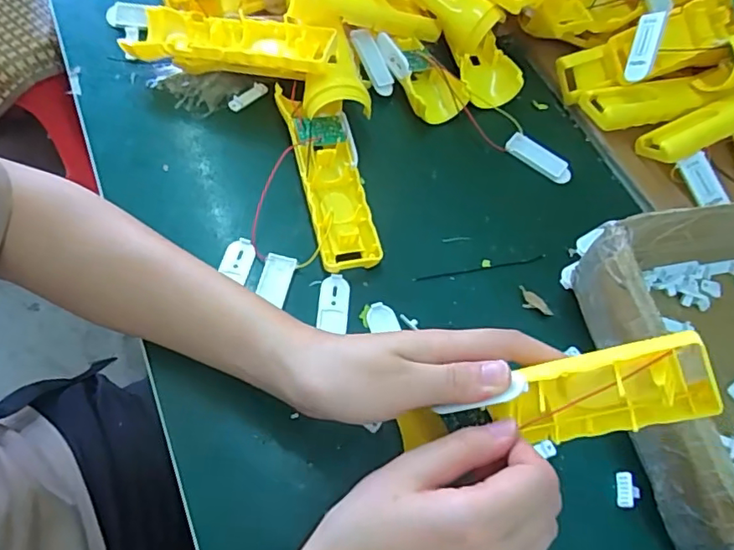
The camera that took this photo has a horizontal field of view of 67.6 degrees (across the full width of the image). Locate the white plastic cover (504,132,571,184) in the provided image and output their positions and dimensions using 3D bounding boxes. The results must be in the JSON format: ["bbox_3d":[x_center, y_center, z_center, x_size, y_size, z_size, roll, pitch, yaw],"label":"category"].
[{"bbox_3d":[0.146,-0.098,0.463,0.058,0.010,0.021,34,62,10],"label":"white plastic cover"}]

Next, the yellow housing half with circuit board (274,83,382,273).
[{"bbox_3d":[-0.028,-0.075,0.408,0.045,0.023,0.151,-10,63,-14],"label":"yellow housing half with circuit board"}]

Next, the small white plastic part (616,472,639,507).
[{"bbox_3d":[0.160,0.132,0.336,0.014,0.007,0.020,10,60,-3],"label":"small white plastic part"}]

